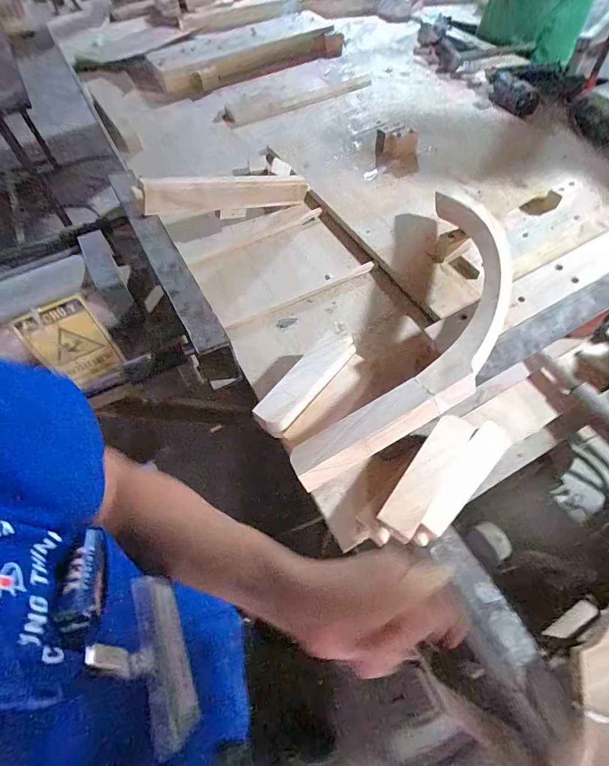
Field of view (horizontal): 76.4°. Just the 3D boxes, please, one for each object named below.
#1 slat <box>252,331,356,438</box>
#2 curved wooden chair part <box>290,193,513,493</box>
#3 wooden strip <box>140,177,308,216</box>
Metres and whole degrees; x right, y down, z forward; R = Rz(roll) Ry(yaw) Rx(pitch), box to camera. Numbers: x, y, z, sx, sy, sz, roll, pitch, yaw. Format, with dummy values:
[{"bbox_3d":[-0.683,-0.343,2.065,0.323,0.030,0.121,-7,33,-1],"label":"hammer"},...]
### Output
[{"bbox_3d":[0.004,-0.004,0.576,0.052,0.030,0.187,35,68,21],"label":"slat"},{"bbox_3d":[0.171,-0.081,0.509,0.164,0.042,0.512,24,64,17],"label":"curved wooden chair part"},{"bbox_3d":[-0.145,-0.372,0.765,0.344,0.065,0.032,-21,59,-31],"label":"wooden strip"}]

